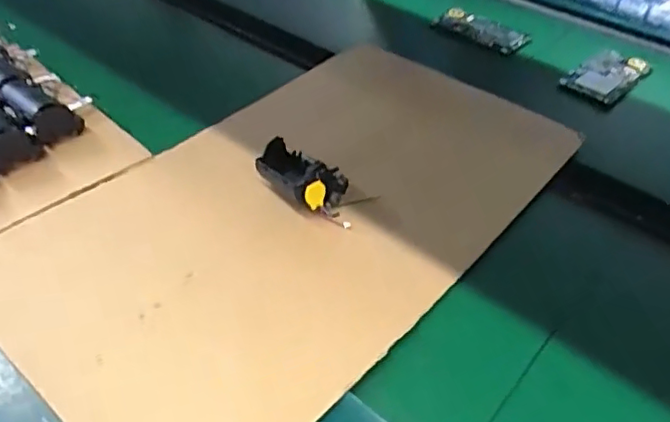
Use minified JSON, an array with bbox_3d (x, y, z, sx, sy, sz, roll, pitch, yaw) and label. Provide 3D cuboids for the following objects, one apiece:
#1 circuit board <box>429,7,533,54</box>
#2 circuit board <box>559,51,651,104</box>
[{"bbox_3d":[0.191,-0.242,0.776,0.127,0.007,0.062,29,49,24],"label":"circuit board"},{"bbox_3d":[0.328,-0.167,0.697,0.064,0.011,0.117,36,53,29],"label":"circuit board"}]

